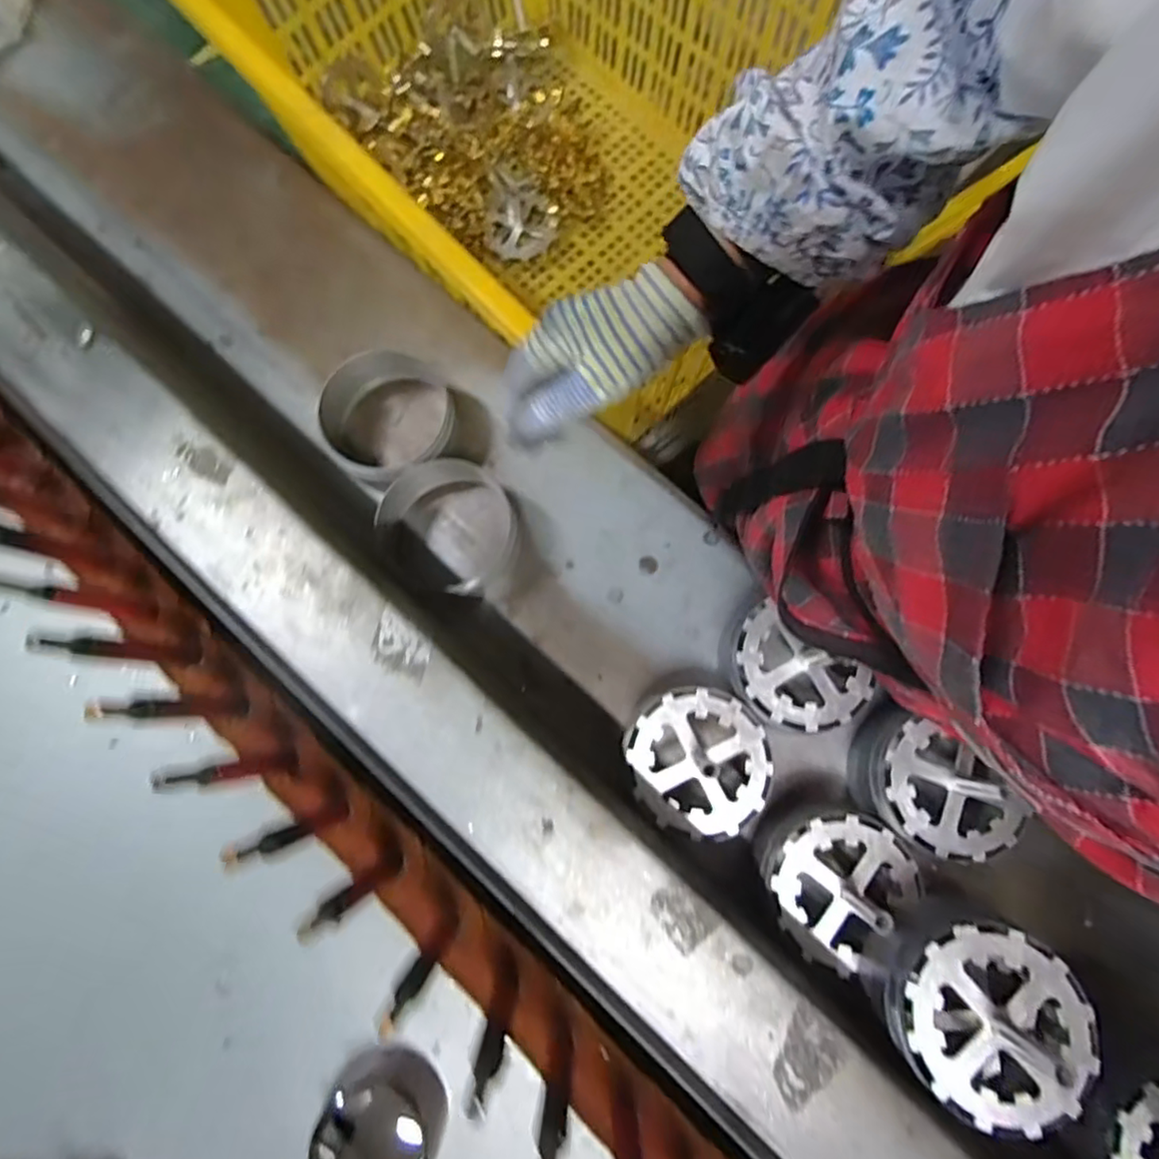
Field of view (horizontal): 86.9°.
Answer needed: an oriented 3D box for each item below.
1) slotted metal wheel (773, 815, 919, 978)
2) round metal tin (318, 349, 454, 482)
[{"bbox_3d":[0.224,0.262,0.508,0.100,0.047,0.116,39,80,6],"label":"slotted metal wheel"},{"bbox_3d":[-0.200,-0.169,0.650,0.133,0.072,0.140,0,79,-1],"label":"round metal tin"}]

